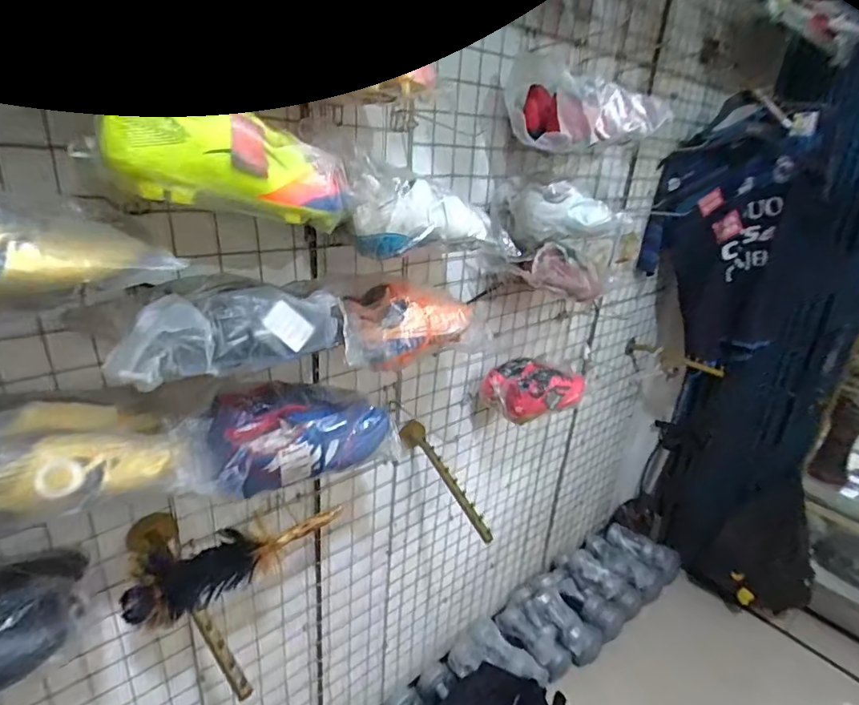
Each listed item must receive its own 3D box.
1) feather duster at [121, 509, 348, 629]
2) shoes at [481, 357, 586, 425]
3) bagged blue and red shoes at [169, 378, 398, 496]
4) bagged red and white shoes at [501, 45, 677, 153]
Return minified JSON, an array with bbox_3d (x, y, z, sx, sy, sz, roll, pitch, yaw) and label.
[{"bbox_3d":[-0.274,0.284,0.723,0.072,0.082,0.305,22,28,36],"label":"feather duster"},{"bbox_3d":[0.242,0.077,1.131,0.213,0.098,0.137,-17,31,-42],"label":"shoes"},{"bbox_3d":[-0.206,0.104,0.697,0.308,0.112,0.149,-17,31,-42],"label":"bagged blue and red shoes"},{"bbox_3d":[0.308,-0.442,0.896,0.329,0.132,0.131,-9,26,-29],"label":"bagged red and white shoes"}]

